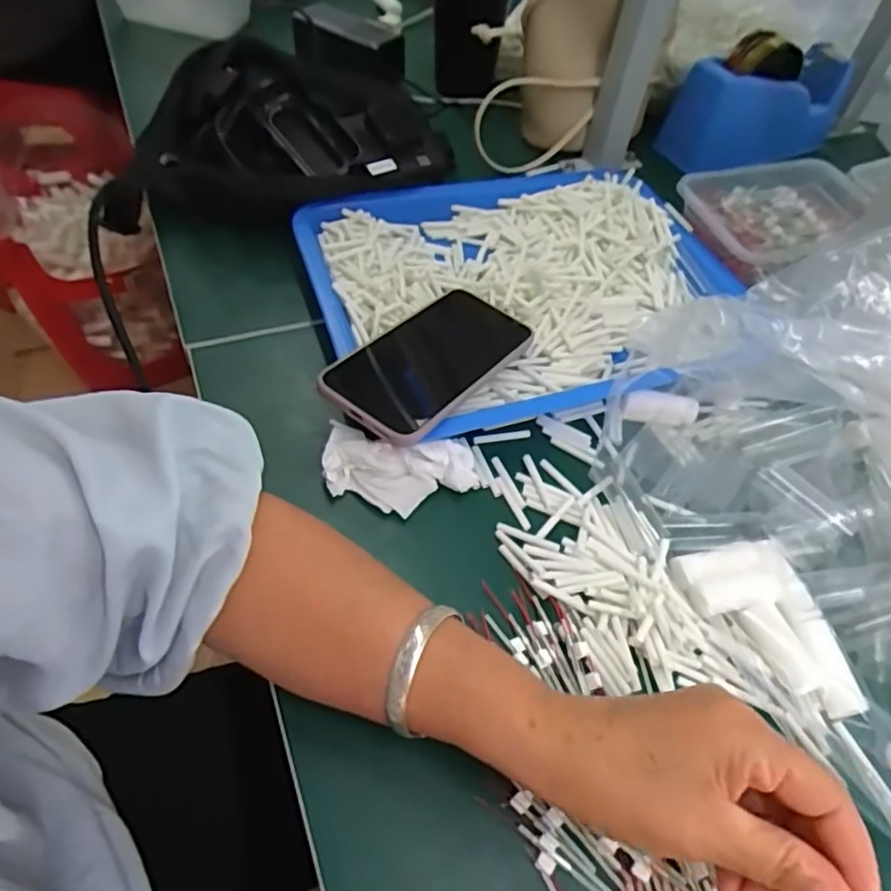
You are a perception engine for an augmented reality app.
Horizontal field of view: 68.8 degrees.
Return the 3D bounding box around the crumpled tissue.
[{"bbox_3d":[-0.029,0.017,0.398,0.090,0.027,0.043,9,53,1],"label":"crumpled tissue"}]

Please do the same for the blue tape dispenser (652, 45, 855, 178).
[{"bbox_3d":[0.325,-0.358,0.672,0.209,0.088,0.061,-12,55,-15],"label":"blue tape dispenser"}]

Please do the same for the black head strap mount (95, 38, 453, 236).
[{"bbox_3d":[-0.135,-0.264,0.537,0.290,0.066,0.143,-16,56,-17],"label":"black head strap mount"}]

